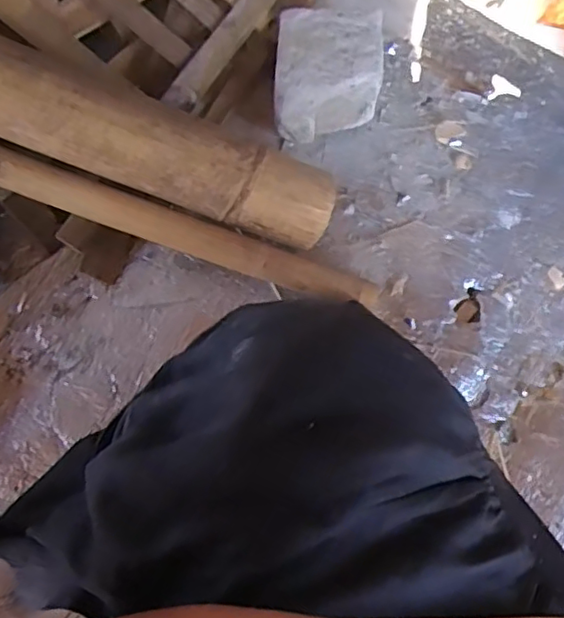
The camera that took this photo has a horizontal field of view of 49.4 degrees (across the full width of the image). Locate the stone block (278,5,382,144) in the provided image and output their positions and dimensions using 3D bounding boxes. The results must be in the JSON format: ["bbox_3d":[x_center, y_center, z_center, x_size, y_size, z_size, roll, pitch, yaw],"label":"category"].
[{"bbox_3d":[0.052,-0.263,0.694,0.112,0.084,0.126,1,70,2],"label":"stone block"}]

